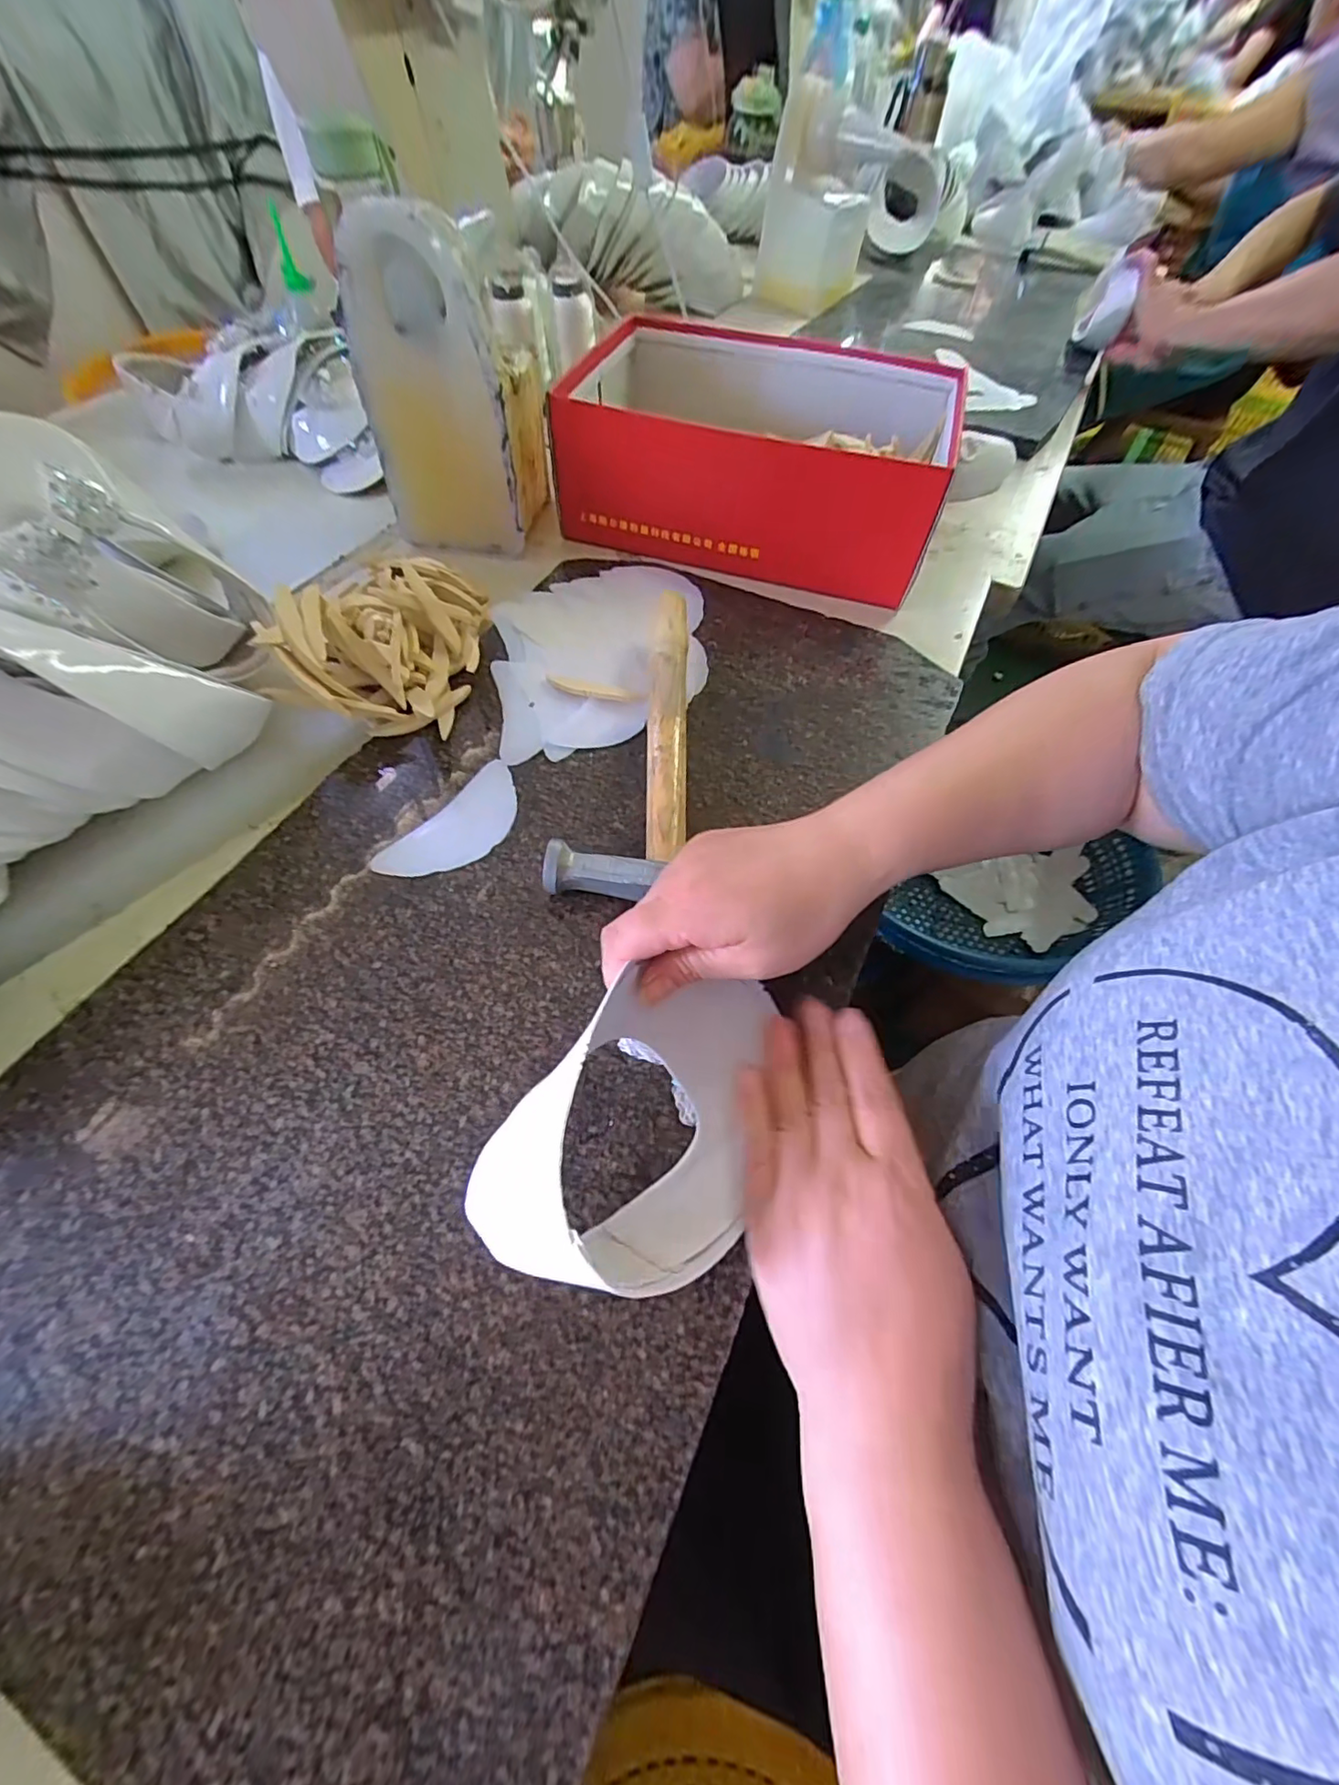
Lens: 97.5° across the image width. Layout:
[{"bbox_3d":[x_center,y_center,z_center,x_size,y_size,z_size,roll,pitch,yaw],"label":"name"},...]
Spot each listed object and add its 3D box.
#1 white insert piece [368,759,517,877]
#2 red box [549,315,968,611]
[{"bbox_3d":[-0.123,-0.039,0.354,0.045,0.004,0.099,32,63,15],"label":"white insert piece"},{"bbox_3d":[0.075,-0.409,0.528,0.330,0.089,0.233,17,60,7],"label":"red box"}]

